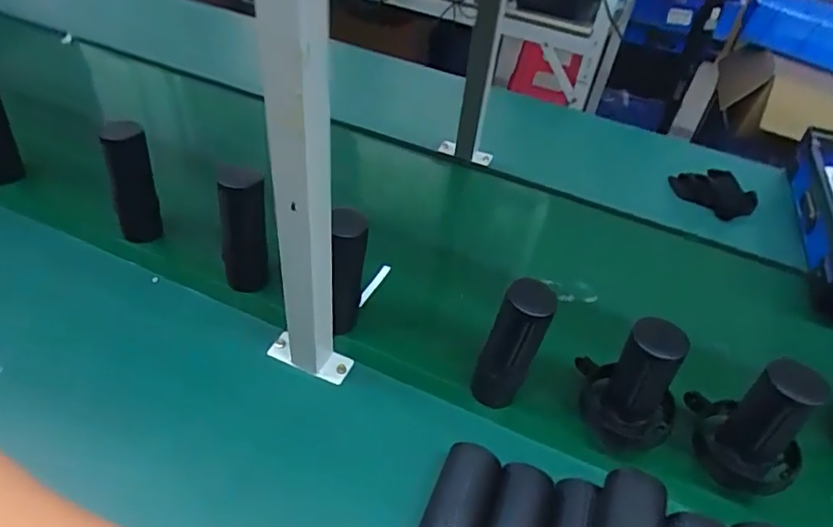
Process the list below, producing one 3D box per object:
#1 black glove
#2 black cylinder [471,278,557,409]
[{"bbox_3d":[0.541,-0.126,1.008,0.150,0.058,0.076,23,45,15],"label":"black glove"},{"bbox_3d":[0.106,0.093,0.611,0.056,0.164,0.046,25,45,17],"label":"black cylinder"}]

